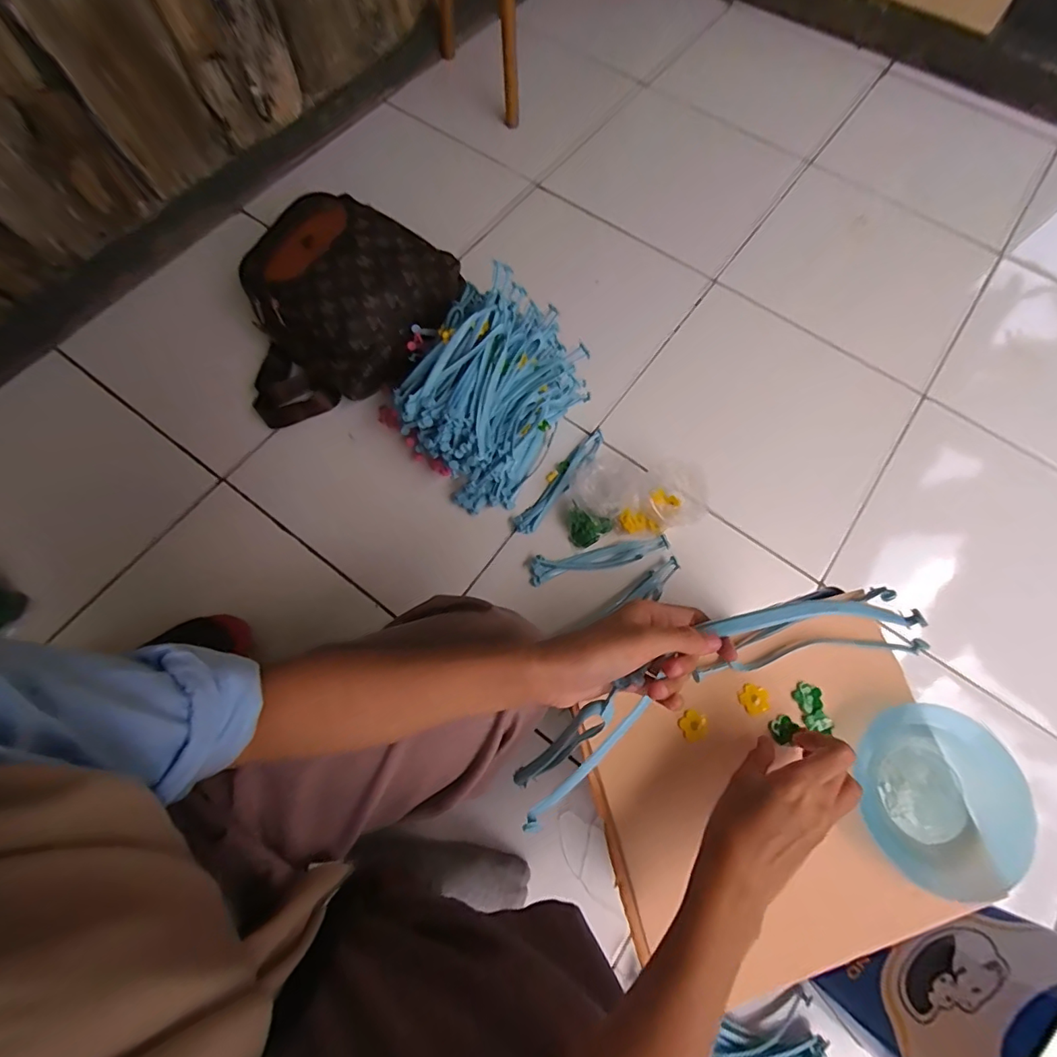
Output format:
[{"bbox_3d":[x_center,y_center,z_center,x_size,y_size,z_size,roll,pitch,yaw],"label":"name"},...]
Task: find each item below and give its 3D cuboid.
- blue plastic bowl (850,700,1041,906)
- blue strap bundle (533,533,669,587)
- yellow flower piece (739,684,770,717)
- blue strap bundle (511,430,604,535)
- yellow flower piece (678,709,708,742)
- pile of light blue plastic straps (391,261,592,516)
[{"bbox_3d":[0.317,0.206,0.377,0.106,0.034,0.131,8,70,1],"label":"blue plastic bowl"},{"bbox_3d":[0.103,0.041,0.704,0.204,0.017,0.035,-13,71,-6],"label":"blue strap bundle"},{"bbox_3d":[0.191,0.146,0.416,0.023,0.004,0.023,20,71,5],"label":"yellow flower piece"},{"bbox_3d":[0.050,-0.074,0.731,0.035,0.022,0.201,40,74,12],"label":"blue strap bundle"},{"bbox_3d":[0.136,0.162,0.404,0.022,0.004,0.023,0,70,-1],"label":"yellow flower piece"},{"bbox_3d":[-0.053,-0.189,0.683,0.199,0.181,0.253,37,74,11],"label":"pile of light blue plastic straps"}]

